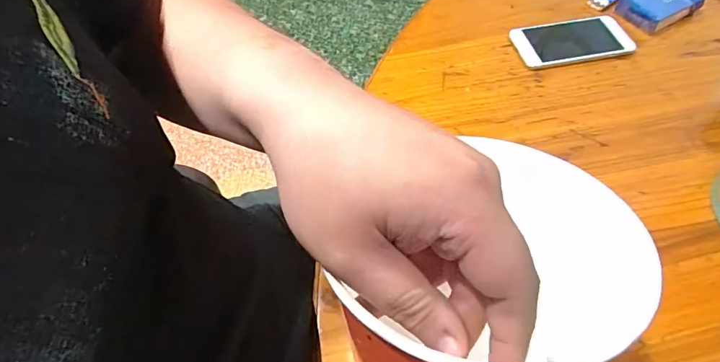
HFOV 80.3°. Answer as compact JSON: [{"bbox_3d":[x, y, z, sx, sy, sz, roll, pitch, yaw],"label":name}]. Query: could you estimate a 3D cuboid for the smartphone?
[{"bbox_3d":[0.246,-0.167,0.500,0.136,0.014,0.070,-12,58,-5],"label":"smartphone"}]

